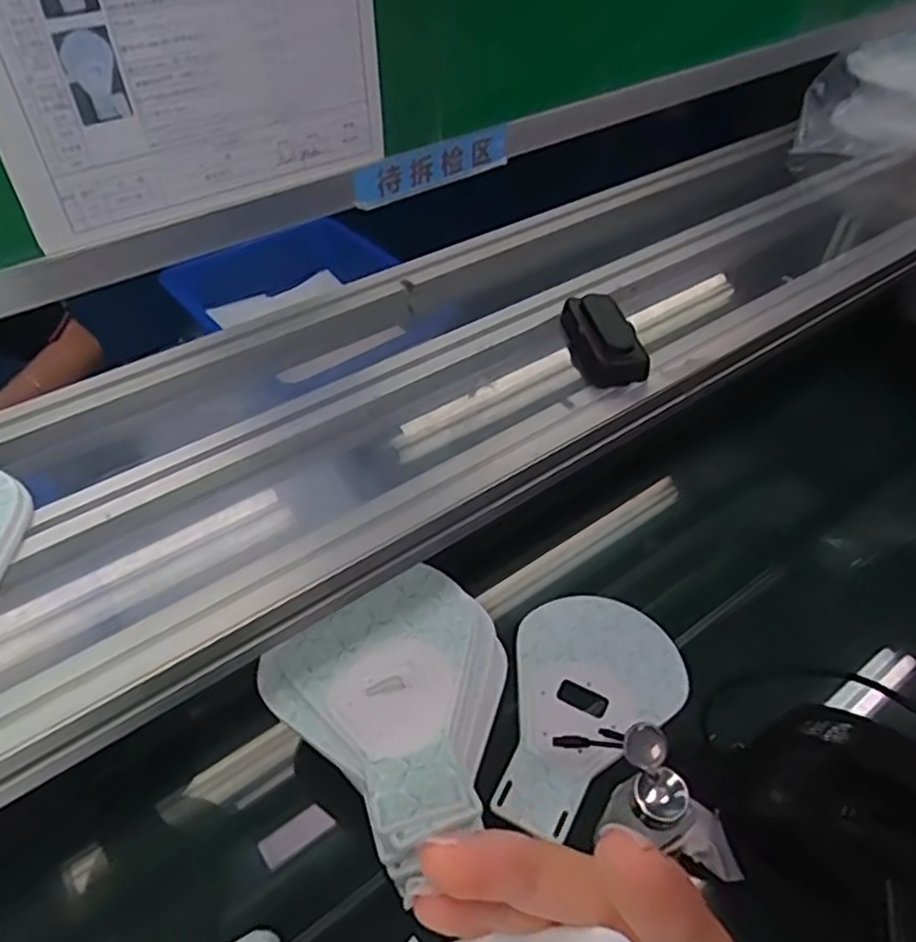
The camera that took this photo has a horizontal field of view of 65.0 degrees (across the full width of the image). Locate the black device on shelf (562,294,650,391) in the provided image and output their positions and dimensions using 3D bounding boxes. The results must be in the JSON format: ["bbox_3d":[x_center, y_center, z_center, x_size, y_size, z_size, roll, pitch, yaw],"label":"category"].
[{"bbox_3d":[0.124,-0.116,0.621,0.050,0.038,0.097,-9,46,-9],"label":"black device on shelf"}]

